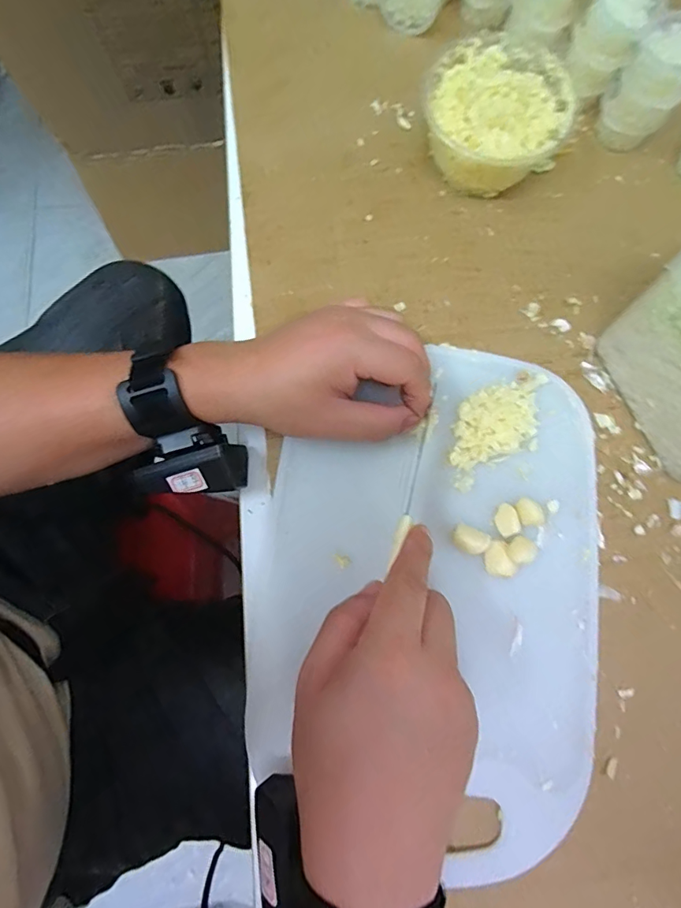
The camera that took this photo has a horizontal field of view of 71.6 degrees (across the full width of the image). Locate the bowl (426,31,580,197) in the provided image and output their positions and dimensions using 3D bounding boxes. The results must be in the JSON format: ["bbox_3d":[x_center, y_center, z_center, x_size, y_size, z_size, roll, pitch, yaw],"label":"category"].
[{"bbox_3d":[0.115,-0.249,0.355,0.103,0.064,0.096,1,75,-2],"label":"bowl"}]

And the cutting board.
[{"bbox_3d":[0.054,0.073,0.299,0.218,0.020,0.303,11,76,2],"label":"cutting board"}]

